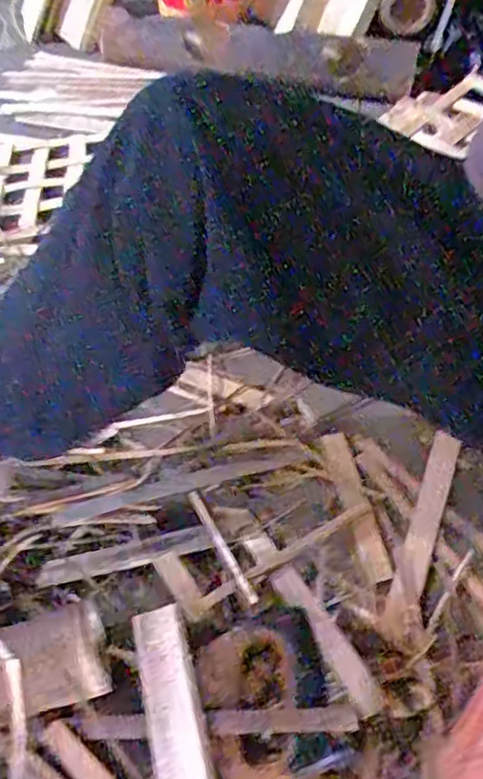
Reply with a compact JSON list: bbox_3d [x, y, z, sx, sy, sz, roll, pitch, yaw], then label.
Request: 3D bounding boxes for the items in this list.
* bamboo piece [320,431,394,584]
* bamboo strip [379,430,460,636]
[{"bbox_3d":[0.103,0.102,0.604,0.024,0.007,0.148,-11,53,-5],"label":"bamboo piece"},{"bbox_3d":[0.162,0.121,0.590,0.026,0.006,0.202,18,56,16],"label":"bamboo strip"}]

